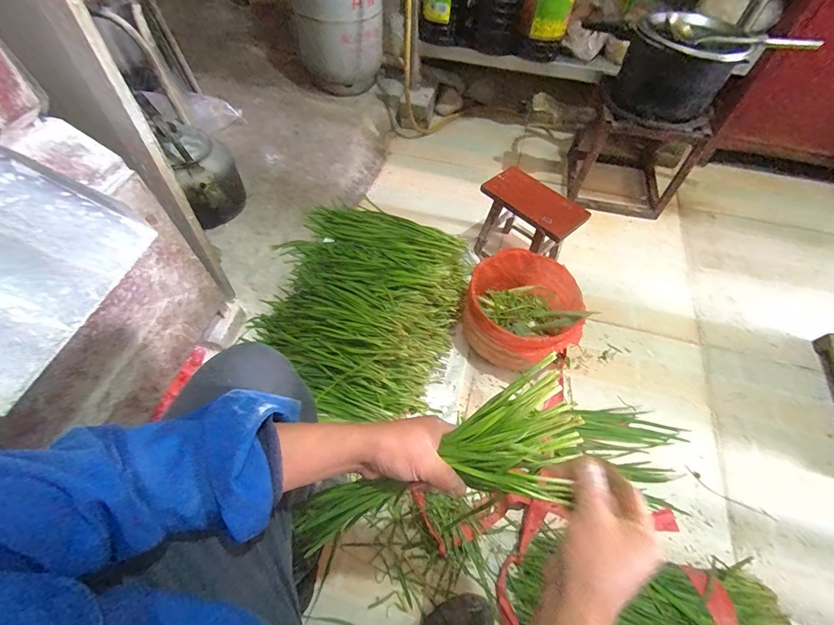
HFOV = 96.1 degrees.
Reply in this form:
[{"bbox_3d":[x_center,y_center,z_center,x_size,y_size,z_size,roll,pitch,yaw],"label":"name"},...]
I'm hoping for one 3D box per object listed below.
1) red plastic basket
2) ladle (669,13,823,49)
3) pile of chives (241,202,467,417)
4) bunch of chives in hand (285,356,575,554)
[{"bbox_3d":[0.275,-0.004,1.003,0.274,0.191,0.283,1,57,-1],"label":"red plastic basket"},{"bbox_3d":[0.856,-0.746,1.006,0.351,0.048,0.077,18,58,9],"label":"ladle"},{"bbox_3d":[-0.142,-0.084,1.050,0.530,0.159,0.645,8,57,4],"label":"pile of chives"},{"bbox_3d":[0.018,0.195,0.421,0.355,0.046,0.117,-30,60,10],"label":"bunch of chives in hand"}]

